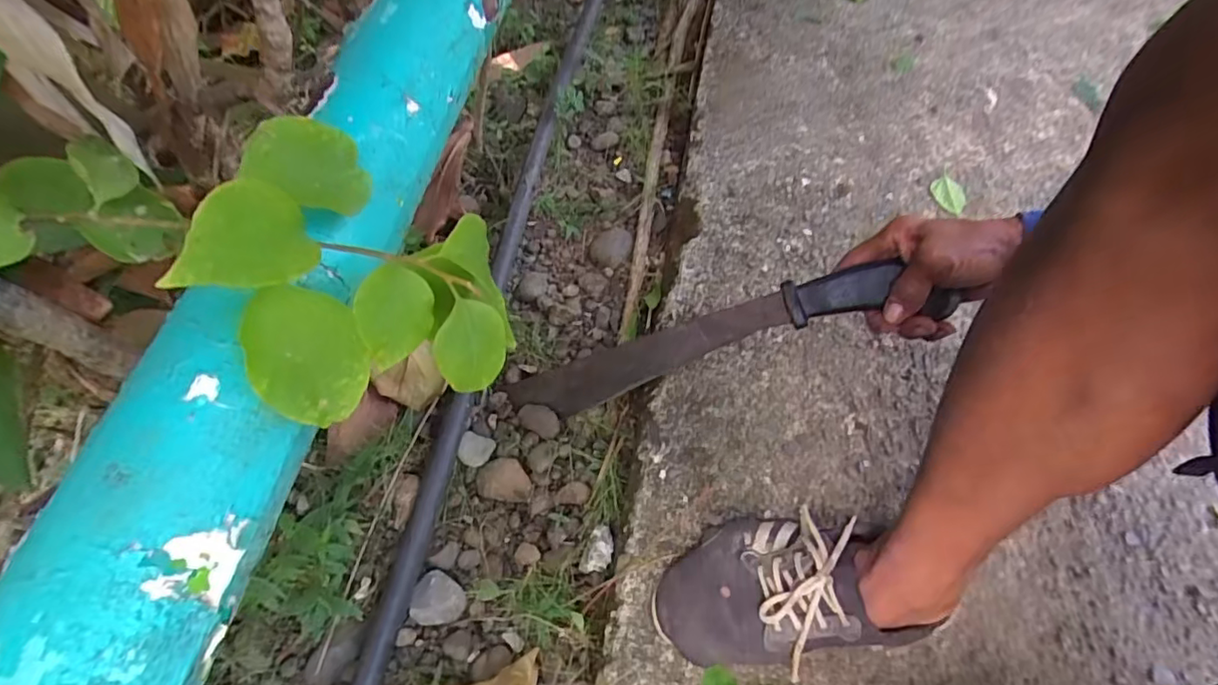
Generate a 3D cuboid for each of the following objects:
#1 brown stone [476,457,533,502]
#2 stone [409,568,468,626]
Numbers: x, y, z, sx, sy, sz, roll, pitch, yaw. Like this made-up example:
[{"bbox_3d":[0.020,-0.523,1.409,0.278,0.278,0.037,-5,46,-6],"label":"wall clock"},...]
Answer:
[{"bbox_3d":[-0.107,0.137,0.579,0.056,0.016,0.039,9,54,1],"label":"brown stone"},{"bbox_3d":[-0.154,0.233,0.523,0.047,0.019,0.044,3,54,-4],"label":"stone"}]

